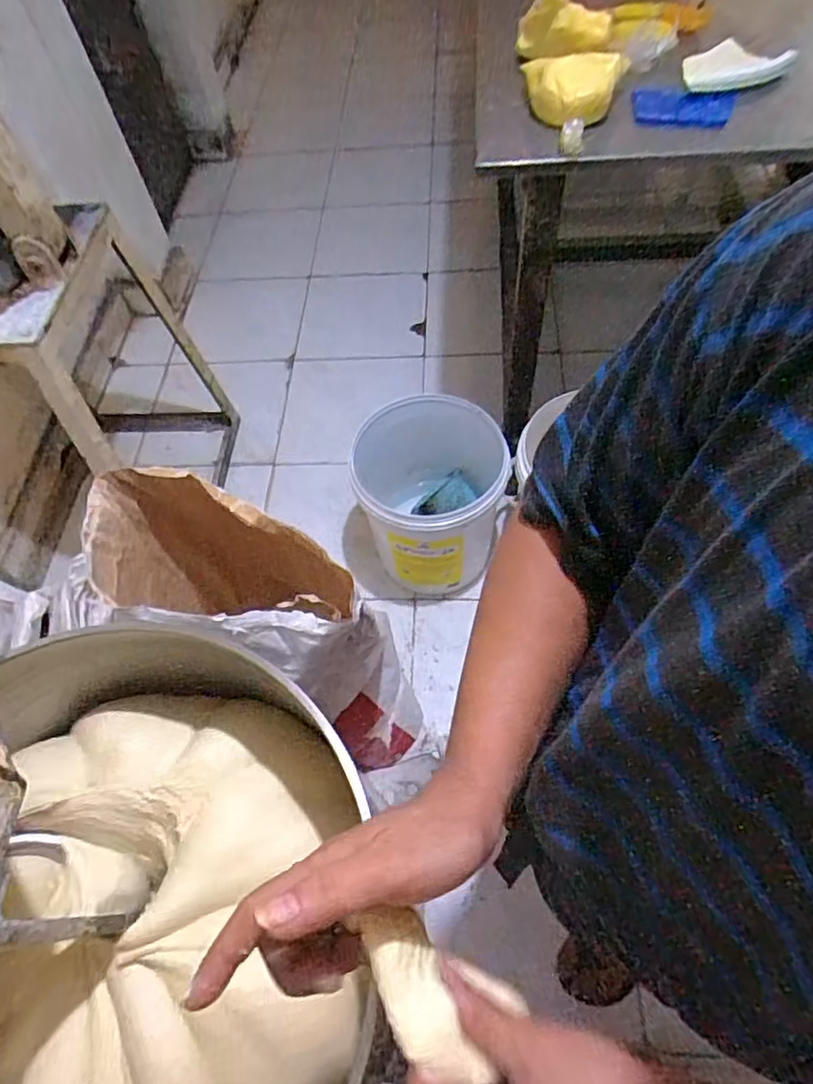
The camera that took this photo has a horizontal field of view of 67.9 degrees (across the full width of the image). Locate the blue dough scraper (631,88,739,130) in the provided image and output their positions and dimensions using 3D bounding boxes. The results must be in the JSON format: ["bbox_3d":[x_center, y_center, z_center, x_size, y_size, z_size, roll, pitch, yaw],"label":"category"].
[{"bbox_3d":[0.359,-0.562,0.781,0.134,0.010,0.066,4,73,-2],"label":"blue dough scraper"}]

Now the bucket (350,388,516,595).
[{"bbox_3d":[0.063,-0.095,1.371,0.322,0.366,0.341,-2,59,4],"label":"bucket"}]

